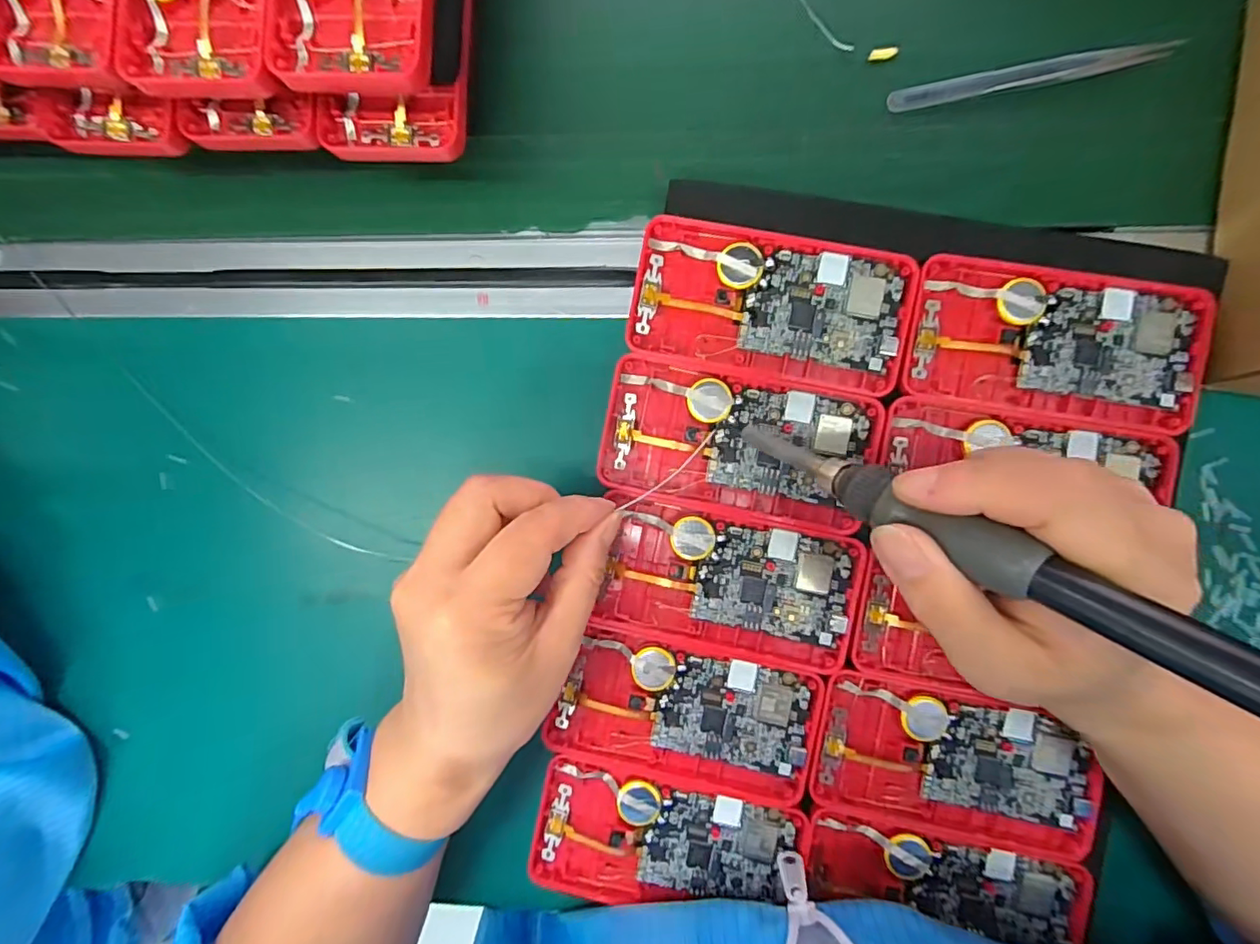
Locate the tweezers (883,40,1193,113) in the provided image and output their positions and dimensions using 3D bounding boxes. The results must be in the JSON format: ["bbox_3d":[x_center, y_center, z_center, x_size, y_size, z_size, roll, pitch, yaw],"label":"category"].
[{"bbox_3d":[0.187,-0.187,0.262,0.122,0.011,0.012,-7,90,4],"label":"tweezers"}]

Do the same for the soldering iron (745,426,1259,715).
[{"bbox_3d":[0.105,0.027,0.151,0.015,0.016,0.196,-55,43,2],"label":"soldering iron"}]

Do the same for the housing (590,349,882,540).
[{"bbox_3d":[0.049,-0.014,0.255,0.118,0.010,0.063,11,91,3],"label":"housing"}]

